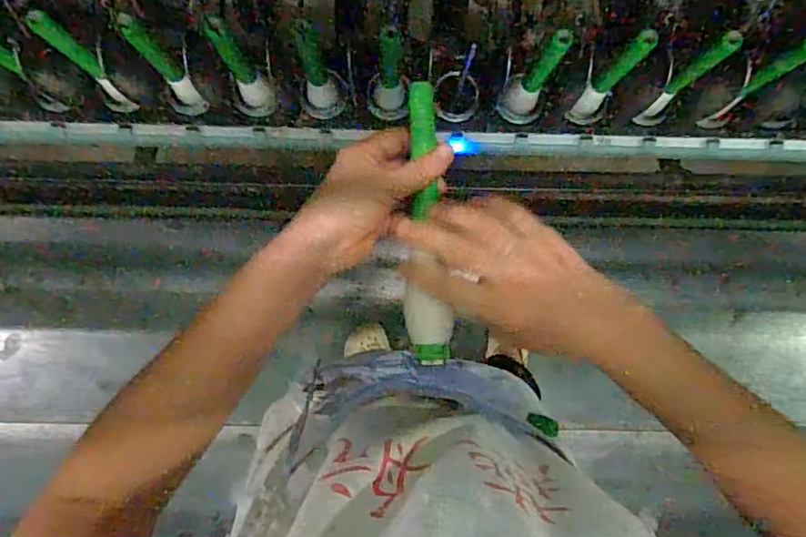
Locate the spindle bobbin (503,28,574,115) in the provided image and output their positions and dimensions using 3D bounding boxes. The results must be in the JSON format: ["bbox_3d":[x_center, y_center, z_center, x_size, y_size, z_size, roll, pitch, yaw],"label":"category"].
[{"bbox_3d":[0.130,-0.185,0.549,0.031,0.130,0.034,0,88,-2],"label":"spindle bobbin"}]

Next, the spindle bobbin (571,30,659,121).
[{"bbox_3d":[0.199,-0.179,0.542,0.032,0.144,0.028,-44,90,-2],"label":"spindle bobbin"}]

